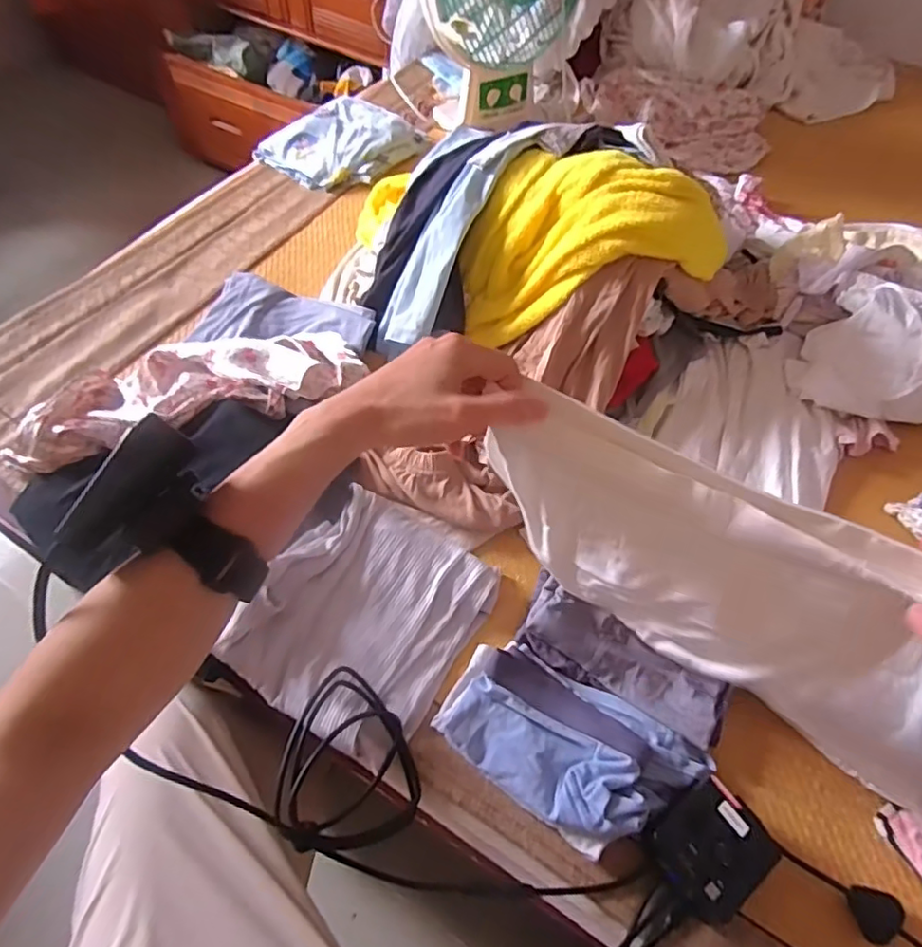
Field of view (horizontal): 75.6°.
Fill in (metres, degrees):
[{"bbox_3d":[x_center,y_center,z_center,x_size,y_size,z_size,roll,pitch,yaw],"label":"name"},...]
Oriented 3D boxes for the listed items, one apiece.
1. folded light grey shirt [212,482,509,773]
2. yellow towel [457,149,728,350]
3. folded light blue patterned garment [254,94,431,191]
[{"bbox_3d":[-0.084,0.137,0.585,0.184,0.035,0.231,29,61,14],"label":"folded light grey shirt"},{"bbox_3d":[0.151,-0.292,0.760,0.310,0.191,0.196,-12,60,-11],"label":"yellow towel"},{"bbox_3d":[-0.207,-0.591,1.054,0.209,0.034,0.250,36,63,18],"label":"folded light blue patterned garment"}]

